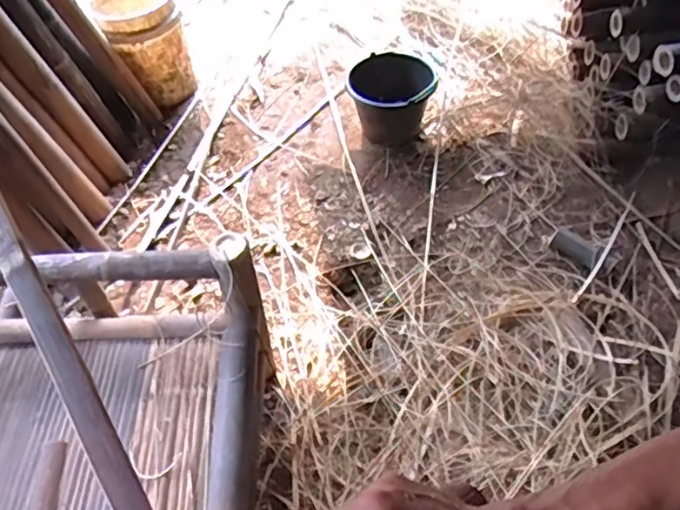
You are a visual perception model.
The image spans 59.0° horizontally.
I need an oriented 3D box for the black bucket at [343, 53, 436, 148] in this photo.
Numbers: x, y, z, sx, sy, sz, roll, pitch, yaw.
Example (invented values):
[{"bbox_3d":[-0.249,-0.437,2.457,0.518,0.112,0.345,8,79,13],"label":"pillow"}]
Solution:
[{"bbox_3d":[0.157,-0.490,1.916,0.259,0.197,0.259,-1,54,1],"label":"black bucket"}]

